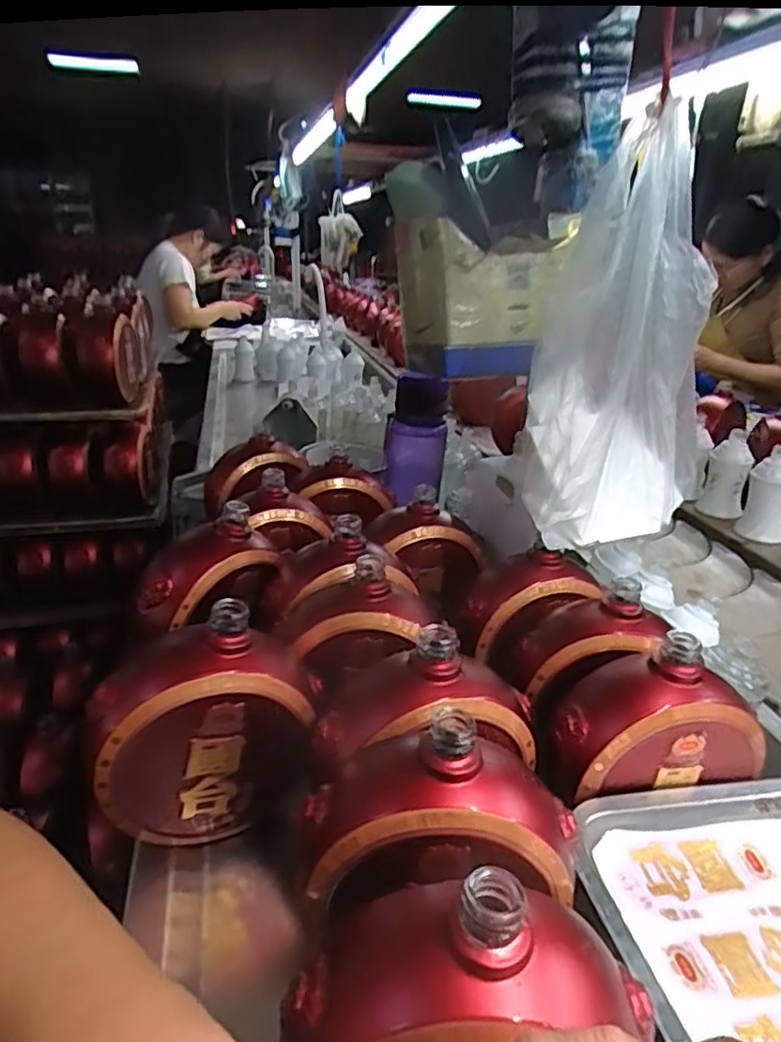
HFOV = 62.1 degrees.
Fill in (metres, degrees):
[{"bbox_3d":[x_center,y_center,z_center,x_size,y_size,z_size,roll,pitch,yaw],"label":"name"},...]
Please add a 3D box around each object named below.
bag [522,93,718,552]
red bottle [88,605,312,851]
[{"bbox_3d":[0.178,-0.132,0.498,0.128,0.292,0.137,10,25,18],"label":"bag"},{"bbox_3d":[-0.113,0.122,0.401,0.131,0.134,0.057,-6,25,-18],"label":"red bottle"}]

